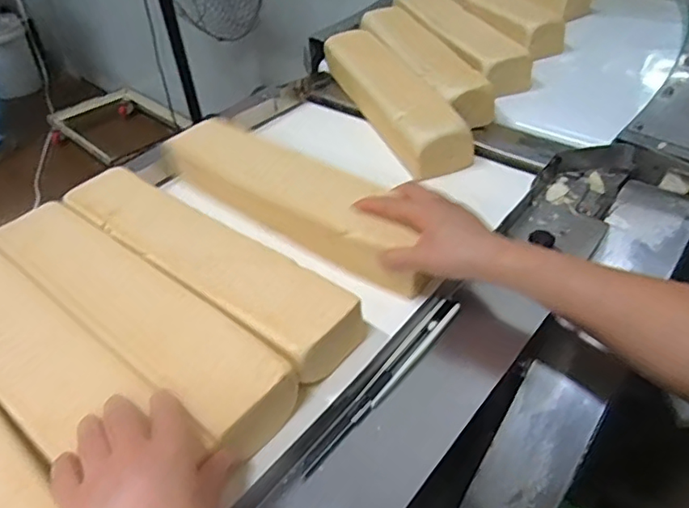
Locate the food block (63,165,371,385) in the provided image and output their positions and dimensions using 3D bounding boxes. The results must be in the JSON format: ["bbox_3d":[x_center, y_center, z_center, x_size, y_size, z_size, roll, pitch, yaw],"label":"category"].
[{"bbox_3d":[-0.143,0.008,0.530,0.343,0.058,0.083,24,49,30],"label":"food block"}]

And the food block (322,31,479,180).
[{"bbox_3d":[0.067,-0.223,0.771,0.090,0.059,0.342,-15,41,-10],"label":"food block"}]

